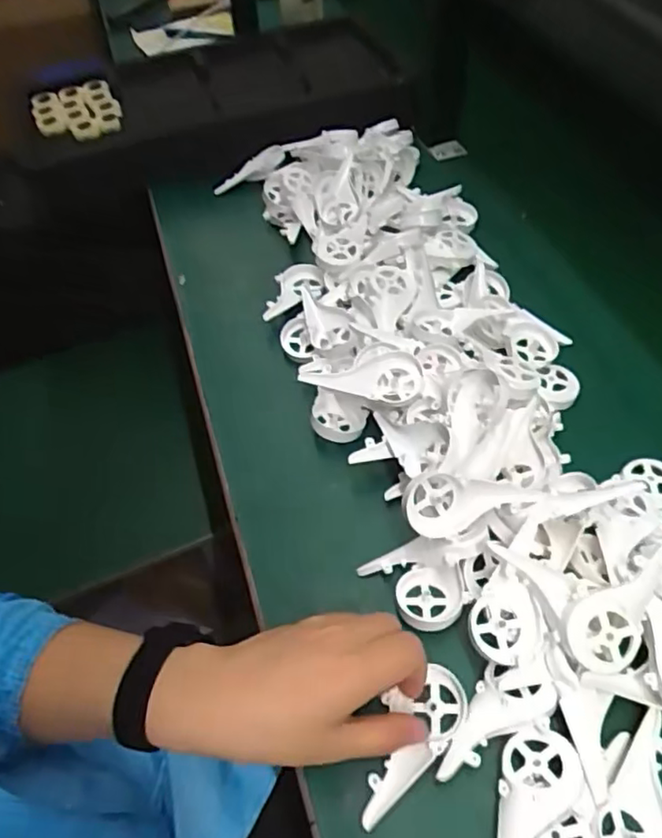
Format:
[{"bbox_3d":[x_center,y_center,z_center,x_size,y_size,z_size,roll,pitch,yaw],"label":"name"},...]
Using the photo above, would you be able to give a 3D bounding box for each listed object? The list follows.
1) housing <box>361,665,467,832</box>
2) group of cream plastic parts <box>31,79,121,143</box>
[{"bbox_3d":[0.046,0.195,0.373,0.041,0.009,0.096,30,65,22],"label":"housing"},{"bbox_3d":[-0.321,-0.384,0.786,0.099,0.027,0.117,-22,55,-14],"label":"group of cream plastic parts"}]

